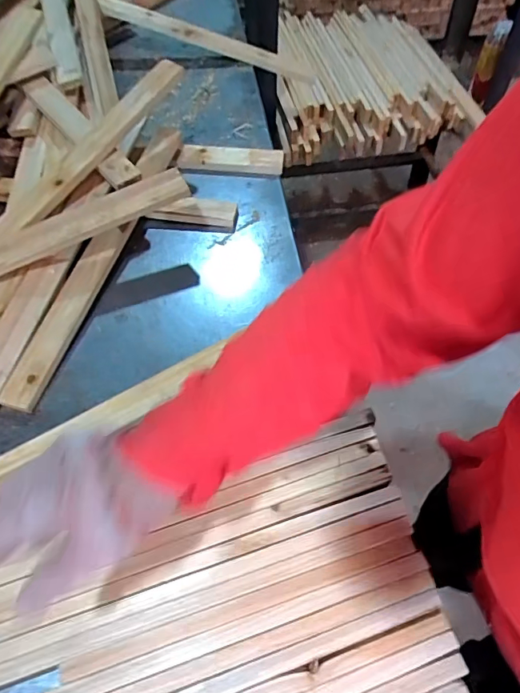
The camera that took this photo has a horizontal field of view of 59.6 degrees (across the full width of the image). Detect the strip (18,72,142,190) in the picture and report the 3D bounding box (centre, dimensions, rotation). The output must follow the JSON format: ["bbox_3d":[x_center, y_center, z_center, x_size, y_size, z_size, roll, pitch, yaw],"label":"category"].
[{"bbox_3d":[-0.273,-0.326,0.671,0.042,0.012,0.297,-40,70,-7],"label":"strip"}]

